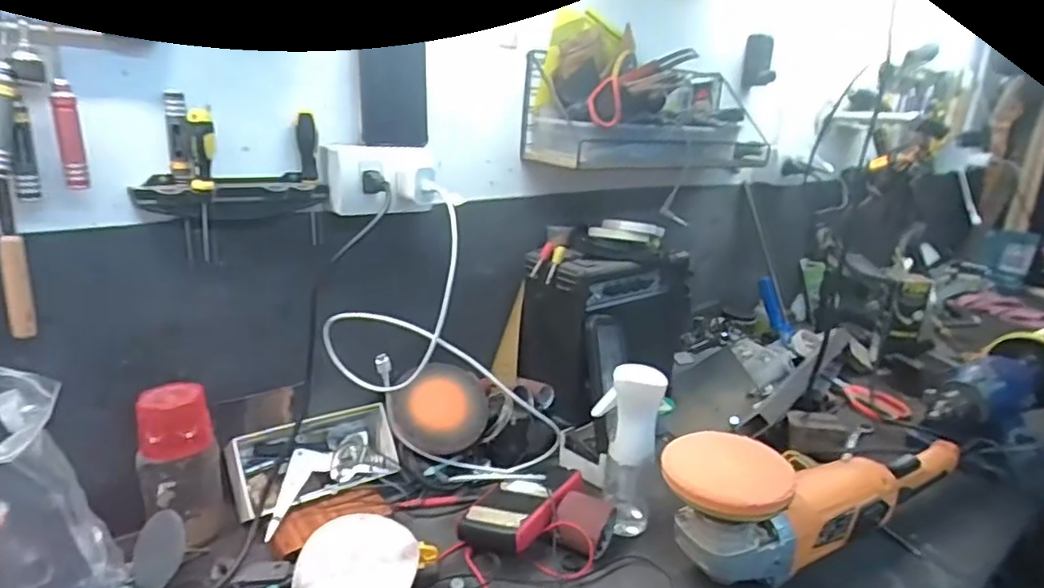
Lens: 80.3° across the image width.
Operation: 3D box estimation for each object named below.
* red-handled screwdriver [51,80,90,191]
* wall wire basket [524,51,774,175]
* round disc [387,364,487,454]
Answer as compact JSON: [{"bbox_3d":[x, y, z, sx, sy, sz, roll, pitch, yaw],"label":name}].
[{"bbox_3d":[-0.391,-0.137,0.535,0.018,0.090,0.014,-10,21,-36],"label":"red-handled screwdriver"},{"bbox_3d":[0.221,-0.266,0.964,0.467,0.140,0.154,-13,23,-42],"label":"wall wire basket"},{"bbox_3d":[-0.104,0.148,0.797,0.120,0.111,0.023,-8,-15,-14],"label":"round disc"}]

